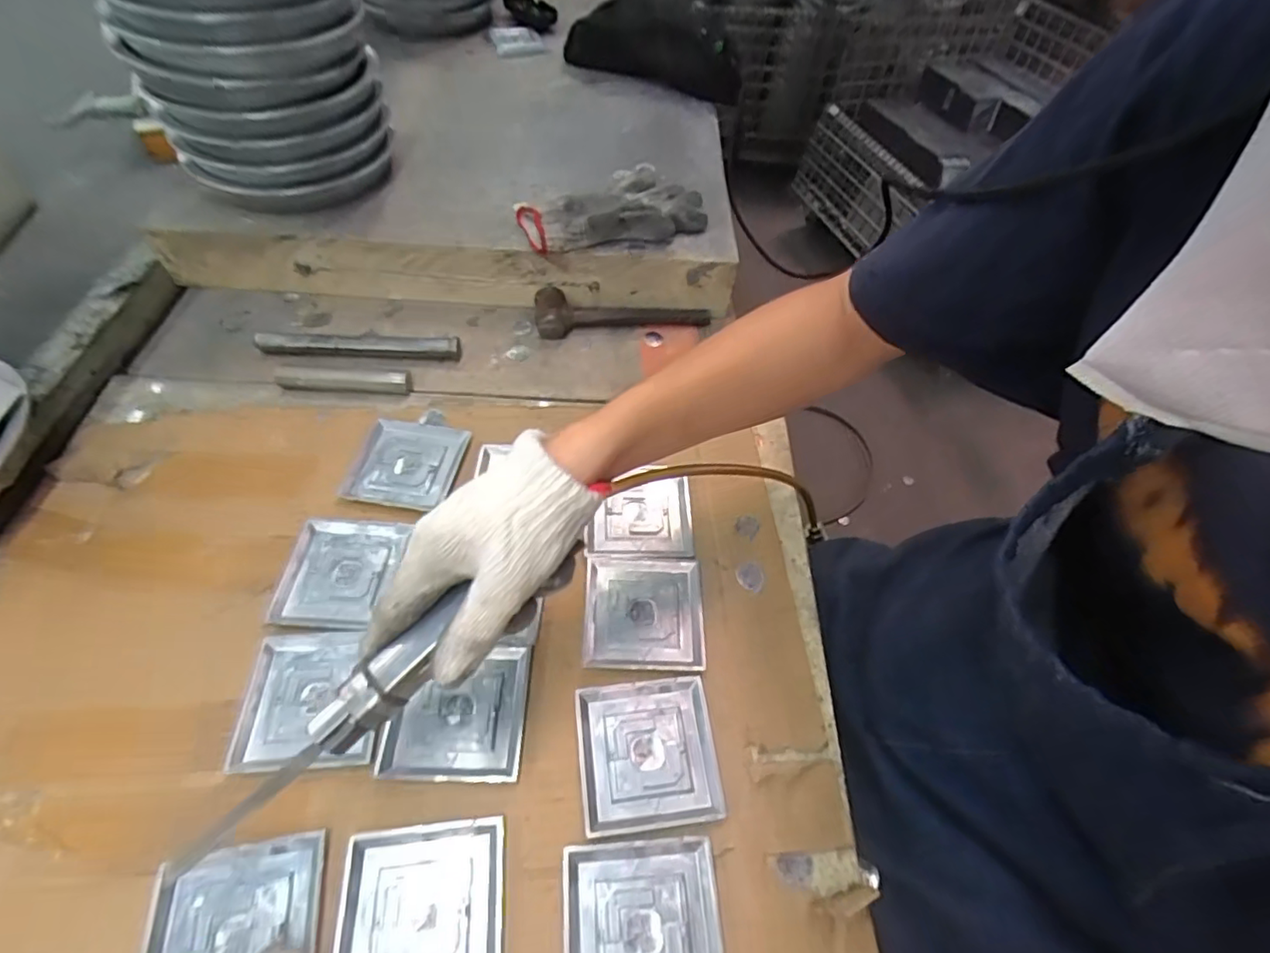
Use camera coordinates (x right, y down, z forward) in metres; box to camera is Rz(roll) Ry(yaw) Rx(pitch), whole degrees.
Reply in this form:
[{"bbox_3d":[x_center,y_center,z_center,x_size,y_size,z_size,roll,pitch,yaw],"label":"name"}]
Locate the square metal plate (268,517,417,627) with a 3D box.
[{"bbox_3d":[-0.231,0.073,0.466,0.083,0.006,0.090,3,54,-2],"label":"square metal plate"}]

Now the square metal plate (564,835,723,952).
[{"bbox_3d":[0.005,0.263,0.343,0.089,0.006,0.090,-1,54,-5],"label":"square metal plate"}]

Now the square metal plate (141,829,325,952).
[{"bbox_3d":[-0.225,0.257,0.332,0.089,0.006,0.089,-7,55,-9],"label":"square metal plate"}]

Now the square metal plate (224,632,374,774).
[{"bbox_3d":[-0.220,0.150,0.409,0.086,0.008,0.092,-3,54,-6],"label":"square metal plate"}]

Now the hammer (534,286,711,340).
[{"bbox_3d":[-0.014,-0.180,0.654,0.192,0.035,0.053,-4,54,-7],"label":"hammer"}]

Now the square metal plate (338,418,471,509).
[{"bbox_3d":[-0.203,-0.013,0.528,0.087,0.008,0.089,11,54,4],"label":"square metal plate"}]

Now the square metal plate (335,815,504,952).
[{"bbox_3d":[-0.123,0.252,0.342,0.090,0.006,0.091,-3,54,-6],"label":"square metal plate"}]

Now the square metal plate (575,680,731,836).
[{"bbox_3d":[0.009,0.183,0.399,0.090,0.004,0.089,-4,54,-7],"label":"square metal plate"}]

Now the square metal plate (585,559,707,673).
[{"bbox_3d":[0.007,0.103,0.459,0.088,0.005,0.089,2,54,-3],"label":"square metal plate"}]

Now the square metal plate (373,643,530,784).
[{"bbox_3d":[-0.120,0.158,0.407,0.089,0.004,0.085,3,54,-2],"label":"square metal plate"}]

